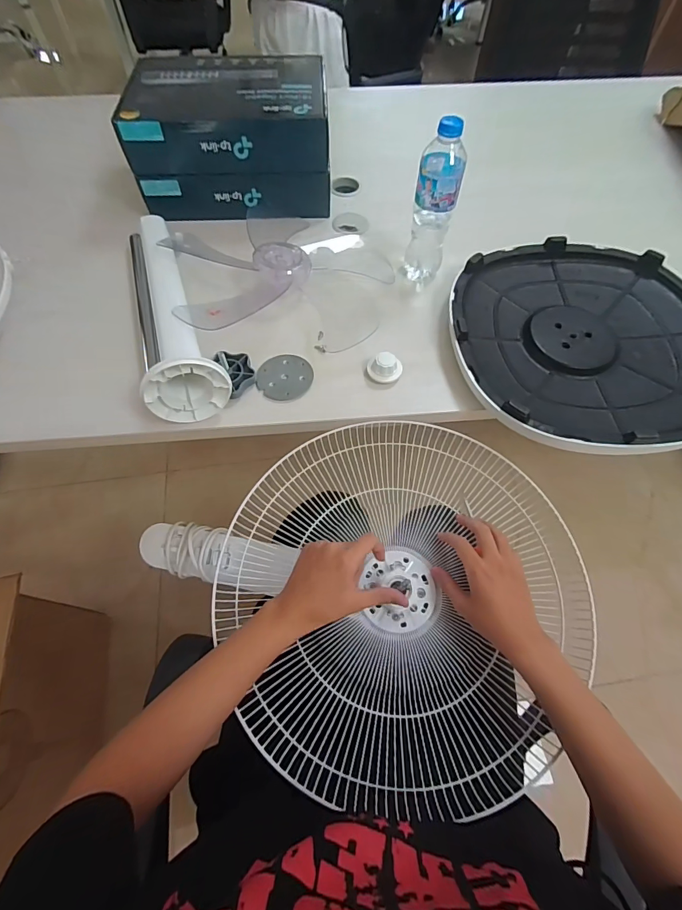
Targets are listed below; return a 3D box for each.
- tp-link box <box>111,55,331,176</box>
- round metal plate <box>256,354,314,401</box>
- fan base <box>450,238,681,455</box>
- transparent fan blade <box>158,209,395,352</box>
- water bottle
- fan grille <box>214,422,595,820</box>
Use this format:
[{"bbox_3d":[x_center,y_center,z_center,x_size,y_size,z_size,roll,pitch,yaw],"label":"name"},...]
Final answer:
[{"bbox_3d":[-0.198,-0.617,0.728,0.339,0.086,0.236,-2,63,-2],"label":"tp-link box"},{"bbox_3d":[-0.081,-0.113,0.586,0.077,0.007,0.077,0,62,-1],"label":"round metal plate"},{"bbox_3d":[0.357,-0.172,0.597,0.376,0.050,0.389,0,62,-1],"label":"fan base"},{"bbox_3d":[-0.093,-0.322,0.656,0.358,0.065,0.332,0,62,-1],"label":"transparent fan blade"},{"bbox_3d":[0.138,-0.367,0.604,0.063,0.209,0.054,16,63,7],"label":"water bottle"},{"bbox_3d":[0.073,0.161,0.505,0.417,0.067,0.426,0,62,-1],"label":"fan grille"}]

